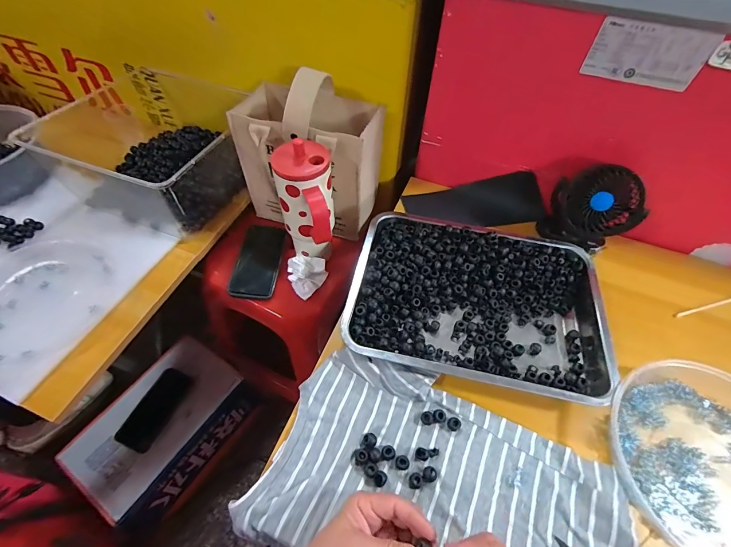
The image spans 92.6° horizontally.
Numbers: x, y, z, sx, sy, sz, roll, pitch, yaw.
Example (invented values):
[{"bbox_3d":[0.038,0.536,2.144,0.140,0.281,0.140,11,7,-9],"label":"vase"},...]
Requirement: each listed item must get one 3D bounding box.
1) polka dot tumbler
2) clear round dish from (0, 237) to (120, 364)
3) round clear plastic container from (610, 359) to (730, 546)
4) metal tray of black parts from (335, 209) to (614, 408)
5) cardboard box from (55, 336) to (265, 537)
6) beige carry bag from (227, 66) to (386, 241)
[{"bbox_3d":[-0.089,-0.093,0.553,0.085,0.190,0.109,-8,56,-7],"label":"polka dot tumbler"},{"bbox_3d":[-0.511,0.028,0.536,0.213,0.028,0.200,1,55,-1],"label":"clear round dish"},{"bbox_3d":[0.406,0.214,0.385,0.232,0.040,0.228,1,55,-1],"label":"round clear plastic container"},{"bbox_3d":[0.157,0.029,0.500,0.342,0.039,0.252,11,56,5],"label":"metal tray of black parts"},{"bbox_3d":[-0.439,0.355,0.795,0.212,0.176,0.334,30,60,18],"label":"cardboard box"},{"bbox_3d":[-0.097,-0.221,0.626,0.231,0.254,0.147,14,56,8],"label":"beige carry bag"}]

